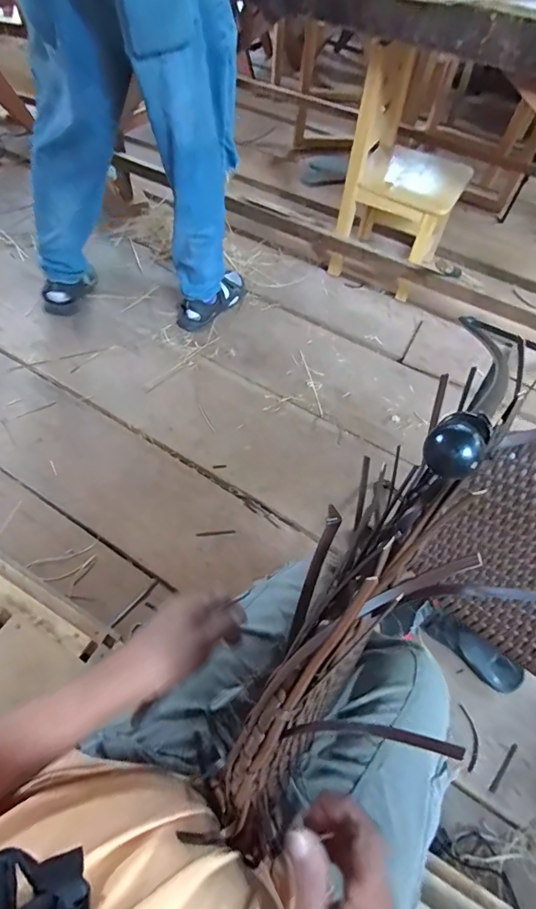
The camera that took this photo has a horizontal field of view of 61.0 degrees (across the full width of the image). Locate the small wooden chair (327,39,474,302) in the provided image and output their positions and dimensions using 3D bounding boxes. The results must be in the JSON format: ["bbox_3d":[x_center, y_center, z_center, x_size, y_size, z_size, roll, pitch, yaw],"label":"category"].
[{"bbox_3d":[0.417,-0.803,1.355,0.322,0.554,0.348,26,57,13],"label":"small wooden chair"}]

